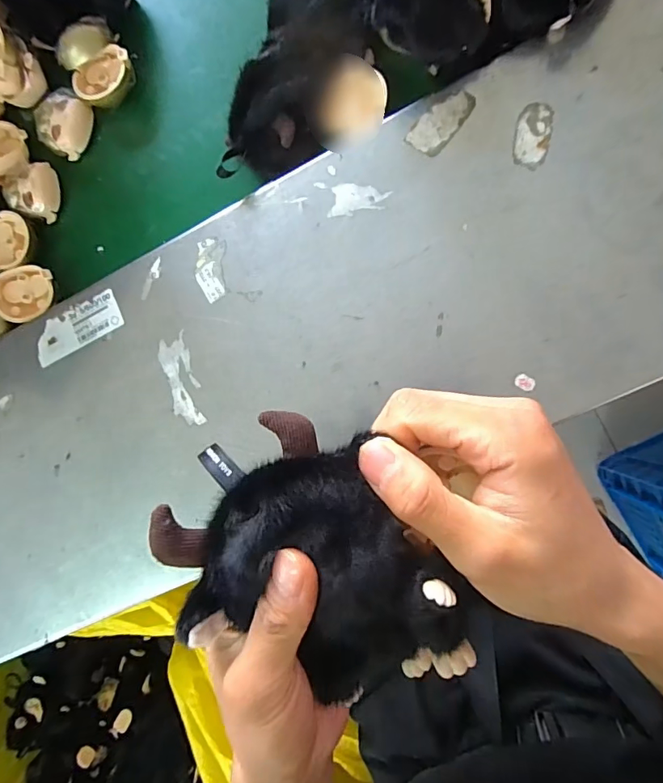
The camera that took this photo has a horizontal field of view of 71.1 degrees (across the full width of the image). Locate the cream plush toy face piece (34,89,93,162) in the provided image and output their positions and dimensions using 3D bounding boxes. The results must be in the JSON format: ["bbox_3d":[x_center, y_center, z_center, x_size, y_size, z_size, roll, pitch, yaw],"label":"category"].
[{"bbox_3d":[-0.227,-0.227,0.390,0.043,0.019,0.047,0,90,9],"label":"cream plush toy face piece"}]

